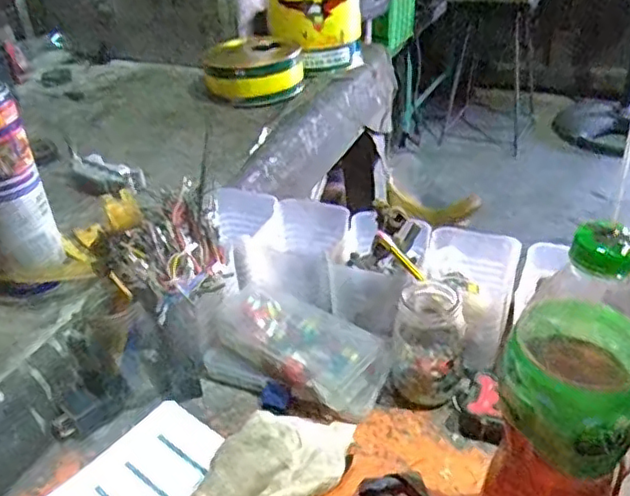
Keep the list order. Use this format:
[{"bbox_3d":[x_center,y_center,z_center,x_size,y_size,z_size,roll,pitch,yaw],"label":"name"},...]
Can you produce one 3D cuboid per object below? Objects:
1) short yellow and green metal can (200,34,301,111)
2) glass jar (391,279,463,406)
[{"bbox_3d":[-0.103,-0.294,1.061,0.162,0.074,0.159,-8,35,-7],"label":"short yellow and green metal can"},{"bbox_3d":[0.102,0.082,0.561,0.059,0.097,0.064,-2,35,2],"label":"glass jar"}]

